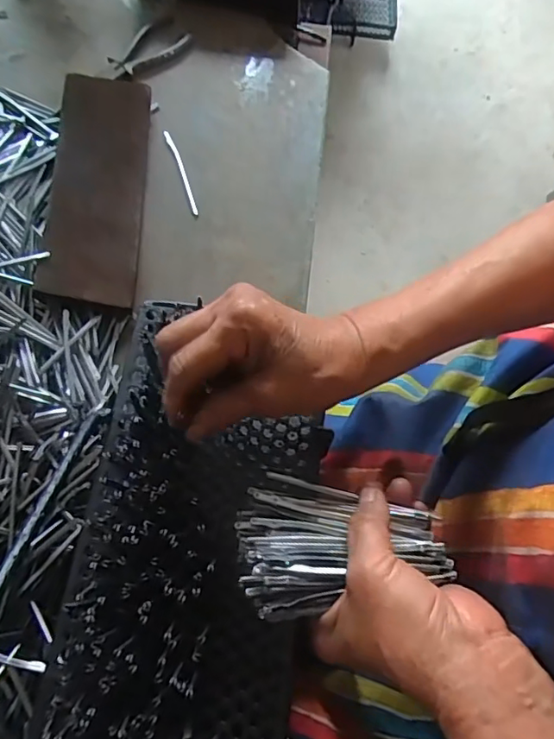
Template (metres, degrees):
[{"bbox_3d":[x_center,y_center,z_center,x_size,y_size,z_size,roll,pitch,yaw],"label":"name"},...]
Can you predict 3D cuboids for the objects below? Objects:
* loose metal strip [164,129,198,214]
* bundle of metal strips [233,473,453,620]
[{"bbox_3d":[-0.096,-0.199,0.552,0.008,0.008,0.104,-19,70,-8],"label":"loose metal strip"},{"bbox_3d":[0.035,0.104,0.308,0.117,0.028,0.074,14,69,5],"label":"bundle of metal strips"}]

